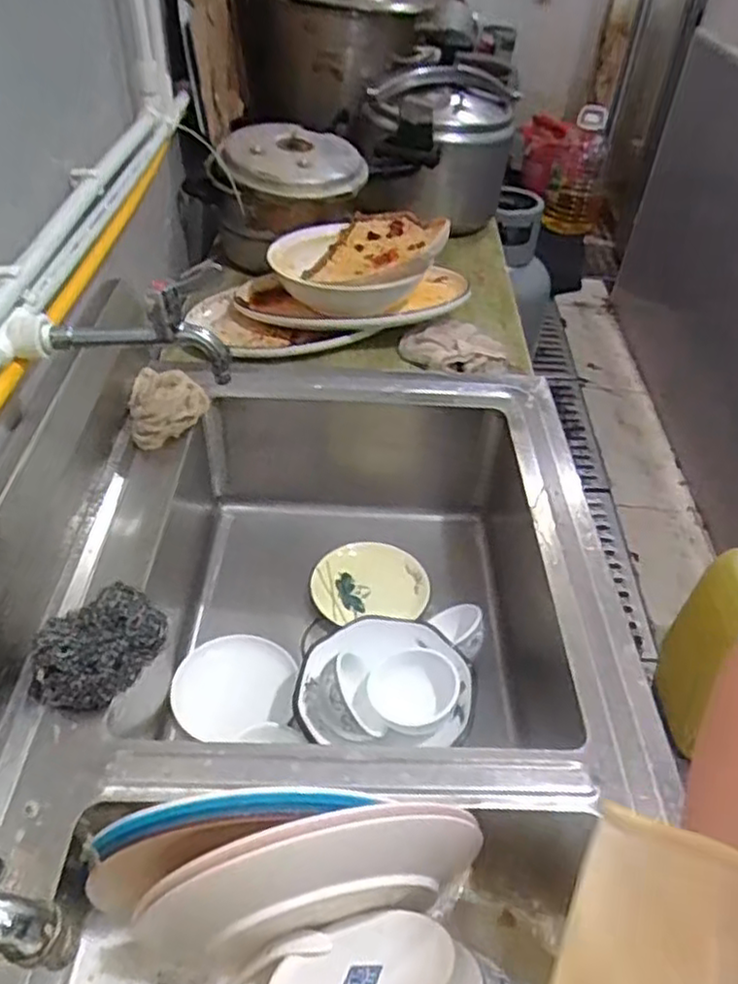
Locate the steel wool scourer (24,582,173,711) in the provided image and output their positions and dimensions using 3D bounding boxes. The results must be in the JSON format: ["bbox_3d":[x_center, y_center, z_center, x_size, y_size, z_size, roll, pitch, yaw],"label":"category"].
[{"bbox_3d":[-0.234,0.134,0.626,0.080,0.048,0.114,18,45,14],"label":"steel wool scourer"}]

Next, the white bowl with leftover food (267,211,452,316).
[{"bbox_3d":[-0.010,-0.396,1.183,0.283,0.115,0.246,16,44,12],"label":"white bowl with leftover food"}]

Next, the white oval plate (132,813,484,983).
[{"bbox_3d":[-0.040,0.294,0.520,0.259,0.164,0.042,-6,44,-11],"label":"white oval plate"}]

